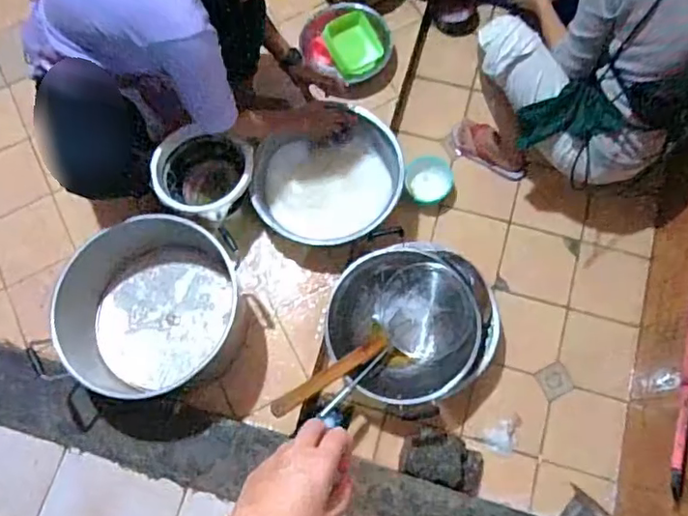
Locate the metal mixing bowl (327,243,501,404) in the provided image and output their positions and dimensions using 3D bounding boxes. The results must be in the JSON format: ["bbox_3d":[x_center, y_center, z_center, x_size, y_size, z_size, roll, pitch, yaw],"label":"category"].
[{"bbox_3d":[0.167,0.153,1.380,0.380,0.124,0.384,0,73,2],"label":"metal mixing bowl"}]

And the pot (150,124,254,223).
[{"bbox_3d":[-0.344,-0.194,1.457,0.236,0.167,0.256,0,73,2],"label":"pot"}]

